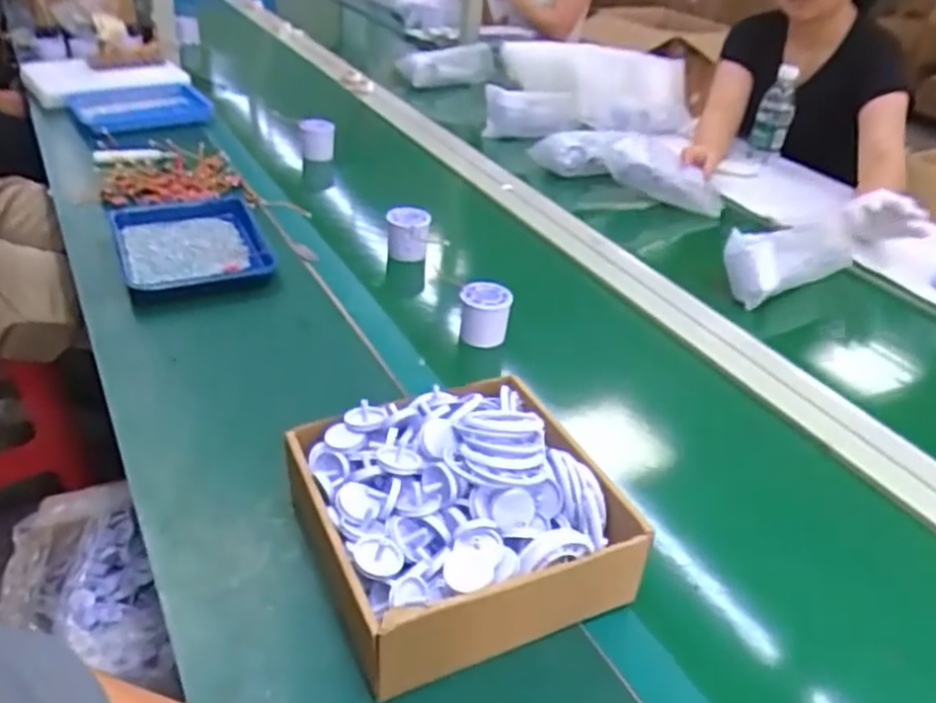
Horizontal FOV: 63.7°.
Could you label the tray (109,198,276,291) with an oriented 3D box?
[{"bbox_3d":[-0.338,-0.133,0.917,0.159,0.029,0.199,-12,38,-24],"label":"tray"}]

